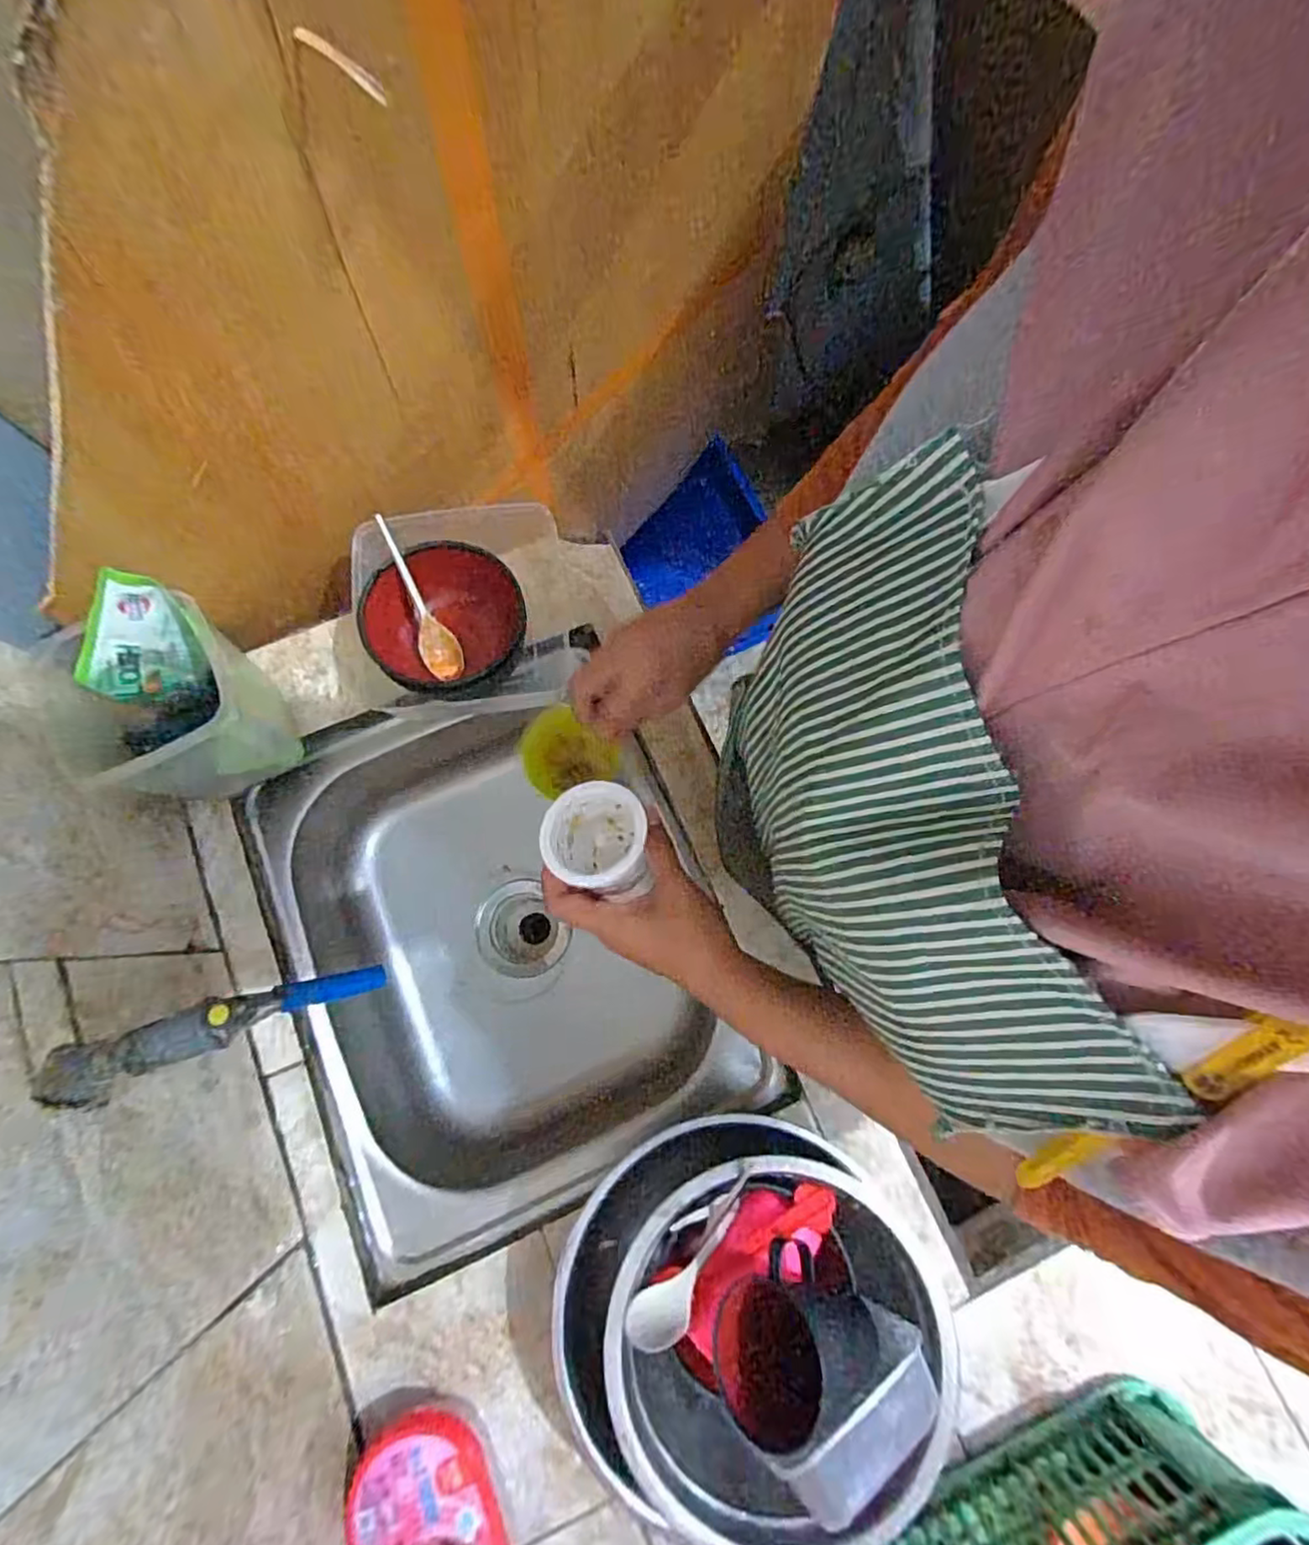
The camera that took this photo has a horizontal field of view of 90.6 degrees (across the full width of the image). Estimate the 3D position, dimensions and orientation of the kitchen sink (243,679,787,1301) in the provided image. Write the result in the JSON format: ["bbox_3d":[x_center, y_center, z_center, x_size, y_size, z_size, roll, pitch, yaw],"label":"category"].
[{"bbox_3d":[-0.153,0.177,0.686,0.385,0.217,0.452,-23,78,-7],"label":"kitchen sink"}]

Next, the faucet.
[{"bbox_3d":[-0.275,0.160,0.412,0.183,0.078,0.035,-16,76,-20],"label":"faucet"}]

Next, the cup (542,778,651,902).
[{"bbox_3d":[-0.044,0.050,0.474,0.071,0.057,0.078,0,76,-1],"label":"cup"}]

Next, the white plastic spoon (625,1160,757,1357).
[{"bbox_3d":[0.034,0.350,0.472,0.141,0.016,0.032,-29,76,-44],"label":"white plastic spoon"}]

